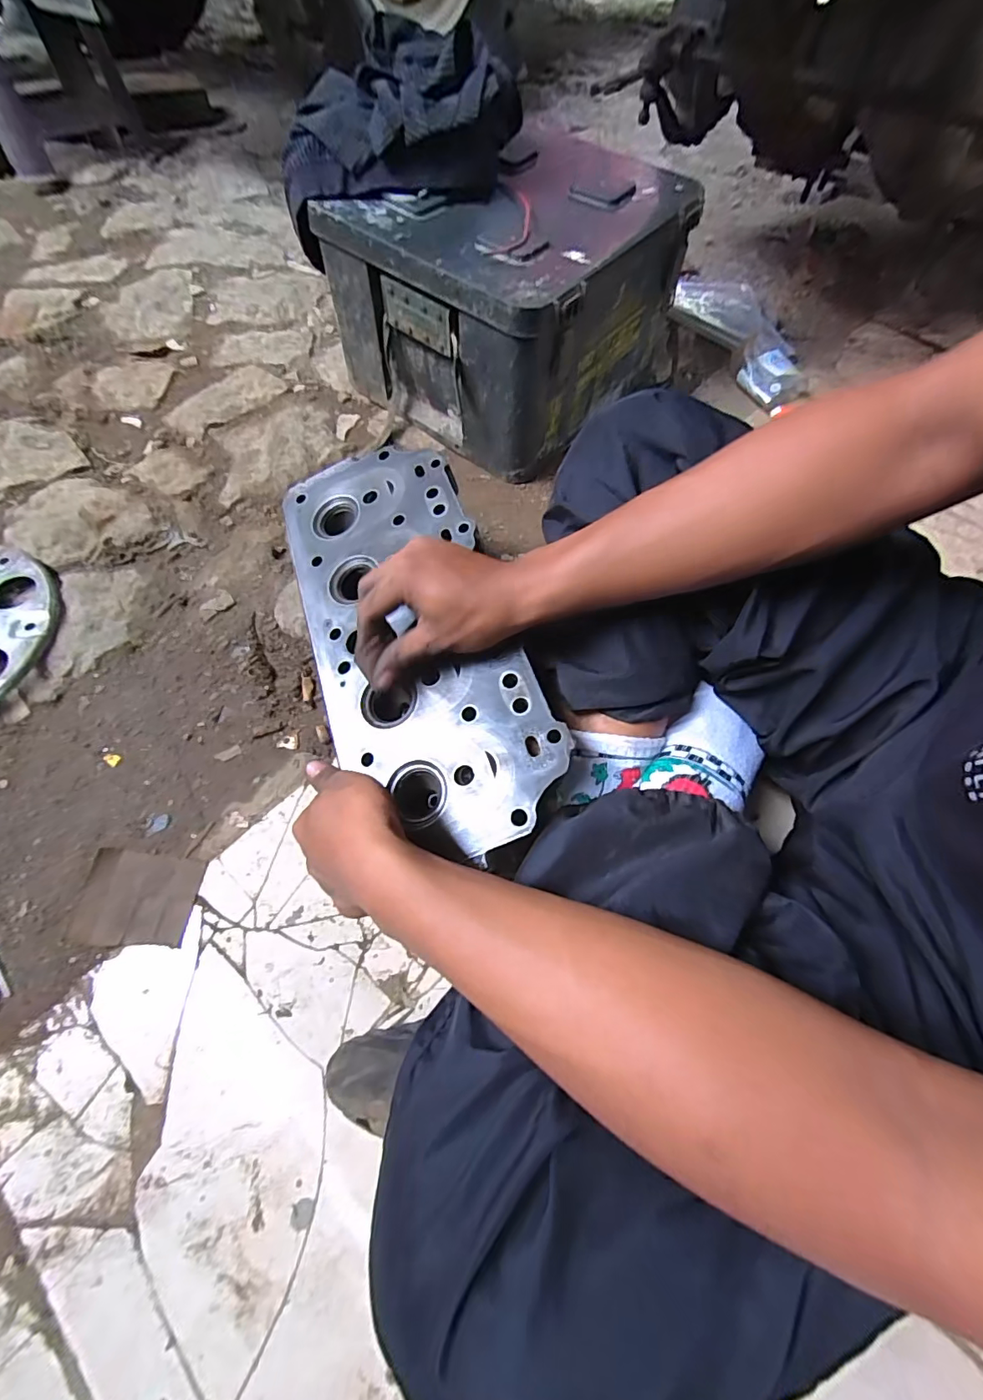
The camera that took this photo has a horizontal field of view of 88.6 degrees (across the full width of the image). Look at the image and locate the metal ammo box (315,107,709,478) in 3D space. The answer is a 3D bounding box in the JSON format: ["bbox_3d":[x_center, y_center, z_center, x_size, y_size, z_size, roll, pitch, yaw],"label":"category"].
[{"bbox_3d":[0.041,-0.573,0.724,0.342,0.235,0.408,36,66,16],"label":"metal ammo box"}]

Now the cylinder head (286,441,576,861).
[{"bbox_3d":[-0.067,-0.059,0.466,0.181,0.078,0.417,-27,65,5],"label":"cylinder head"}]

